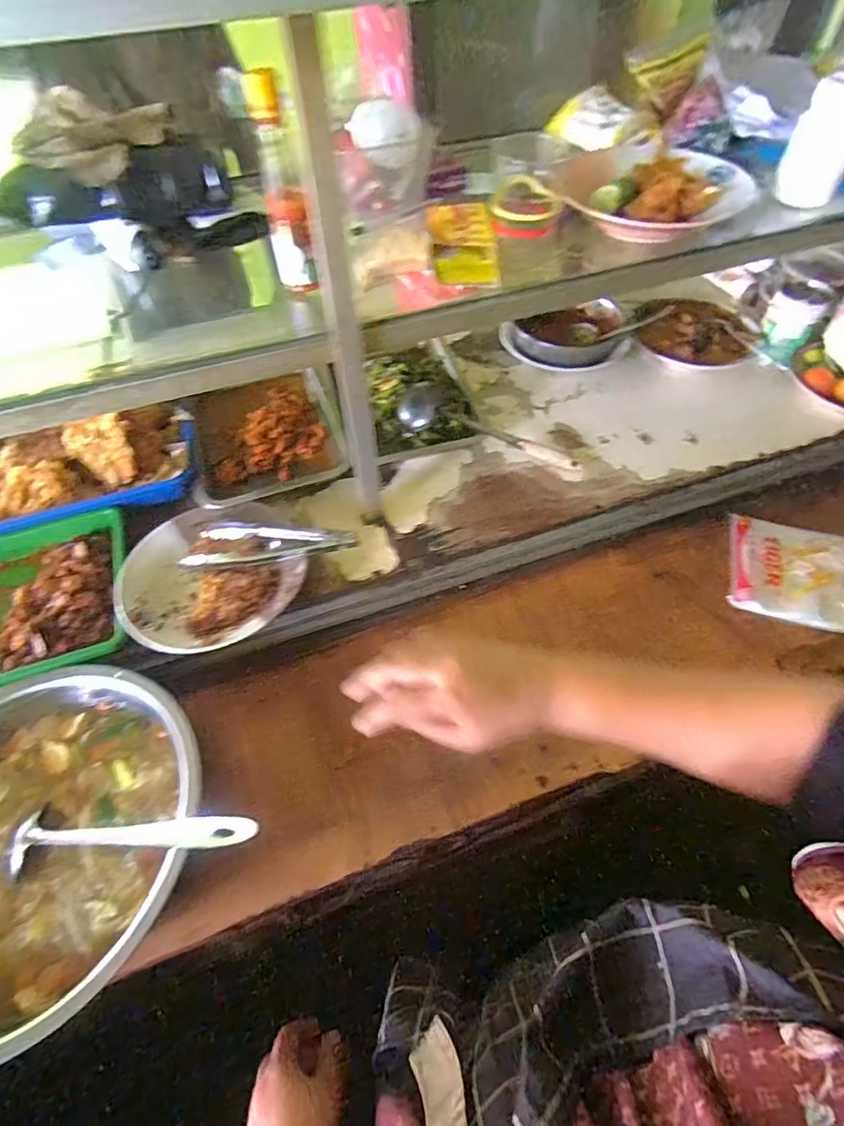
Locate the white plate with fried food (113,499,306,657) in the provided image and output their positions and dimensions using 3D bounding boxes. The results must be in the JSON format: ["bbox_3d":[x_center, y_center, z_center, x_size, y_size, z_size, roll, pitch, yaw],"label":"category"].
[{"bbox_3d":[-0.239,0.012,0.611,0.194,0.039,0.204,0,58,0],"label":"white plate with fried food"}]

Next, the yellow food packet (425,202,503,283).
[{"bbox_3d":[0.038,-0.308,0.511,0.059,0.037,0.076,-8,51,-8],"label":"yellow food packet"}]

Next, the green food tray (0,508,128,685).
[{"bbox_3d":[-0.468,0.061,0.614,0.259,0.081,0.218,-13,52,-11],"label":"green food tray"}]

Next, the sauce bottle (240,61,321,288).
[{"bbox_3d":[-0.123,-0.326,0.466,0.037,0.151,0.043,-12,52,-10],"label":"sauce bottle"}]

